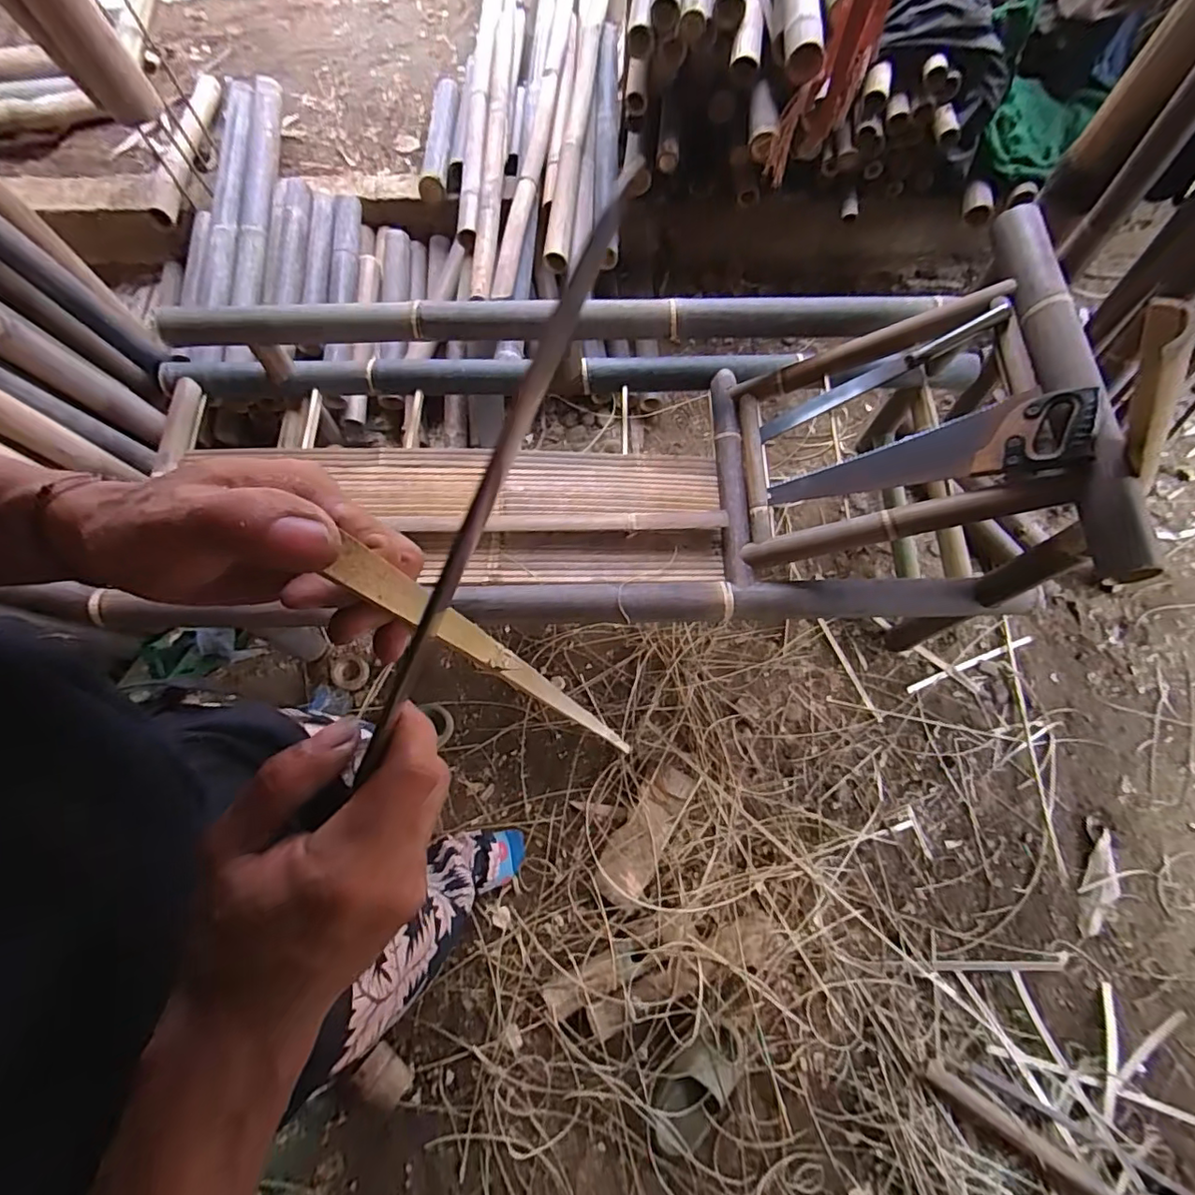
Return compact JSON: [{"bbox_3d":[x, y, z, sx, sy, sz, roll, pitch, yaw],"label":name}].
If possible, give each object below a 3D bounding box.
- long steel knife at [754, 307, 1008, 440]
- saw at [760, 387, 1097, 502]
[{"bbox_3d":[0.490,-0.392,1.013,0.415,0.030,0.044,-22,72,31],"label":"long steel knife"},{"bbox_3d":[0.520,-0.224,0.936,0.462,0.033,0.110,-9,70,39],"label":"saw"}]

